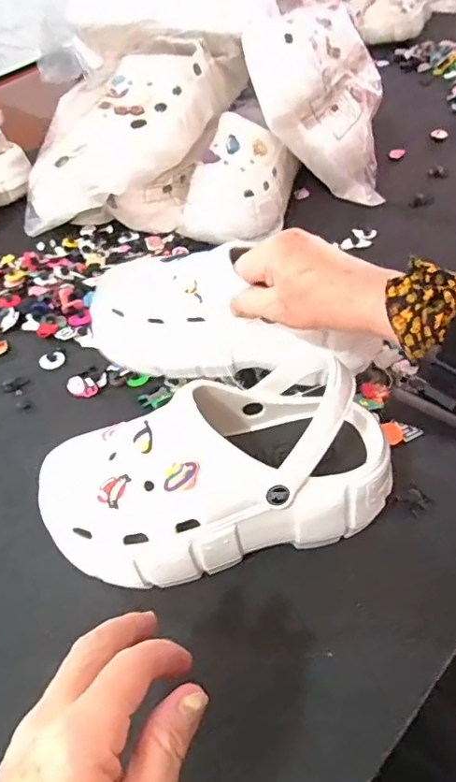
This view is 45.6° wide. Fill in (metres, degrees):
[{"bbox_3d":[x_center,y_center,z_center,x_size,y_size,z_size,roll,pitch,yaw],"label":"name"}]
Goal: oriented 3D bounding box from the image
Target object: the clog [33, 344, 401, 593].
[{"bbox_3d":[-0.008,0.052,0.373,0.235,0.098,0.094,-13,46,-6],"label":"clog"}]

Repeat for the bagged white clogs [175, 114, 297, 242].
[{"bbox_3d":[0.015,-0.283,0.715,0.121,0.098,0.182,9,48,14],"label":"bagged white clogs"}]

